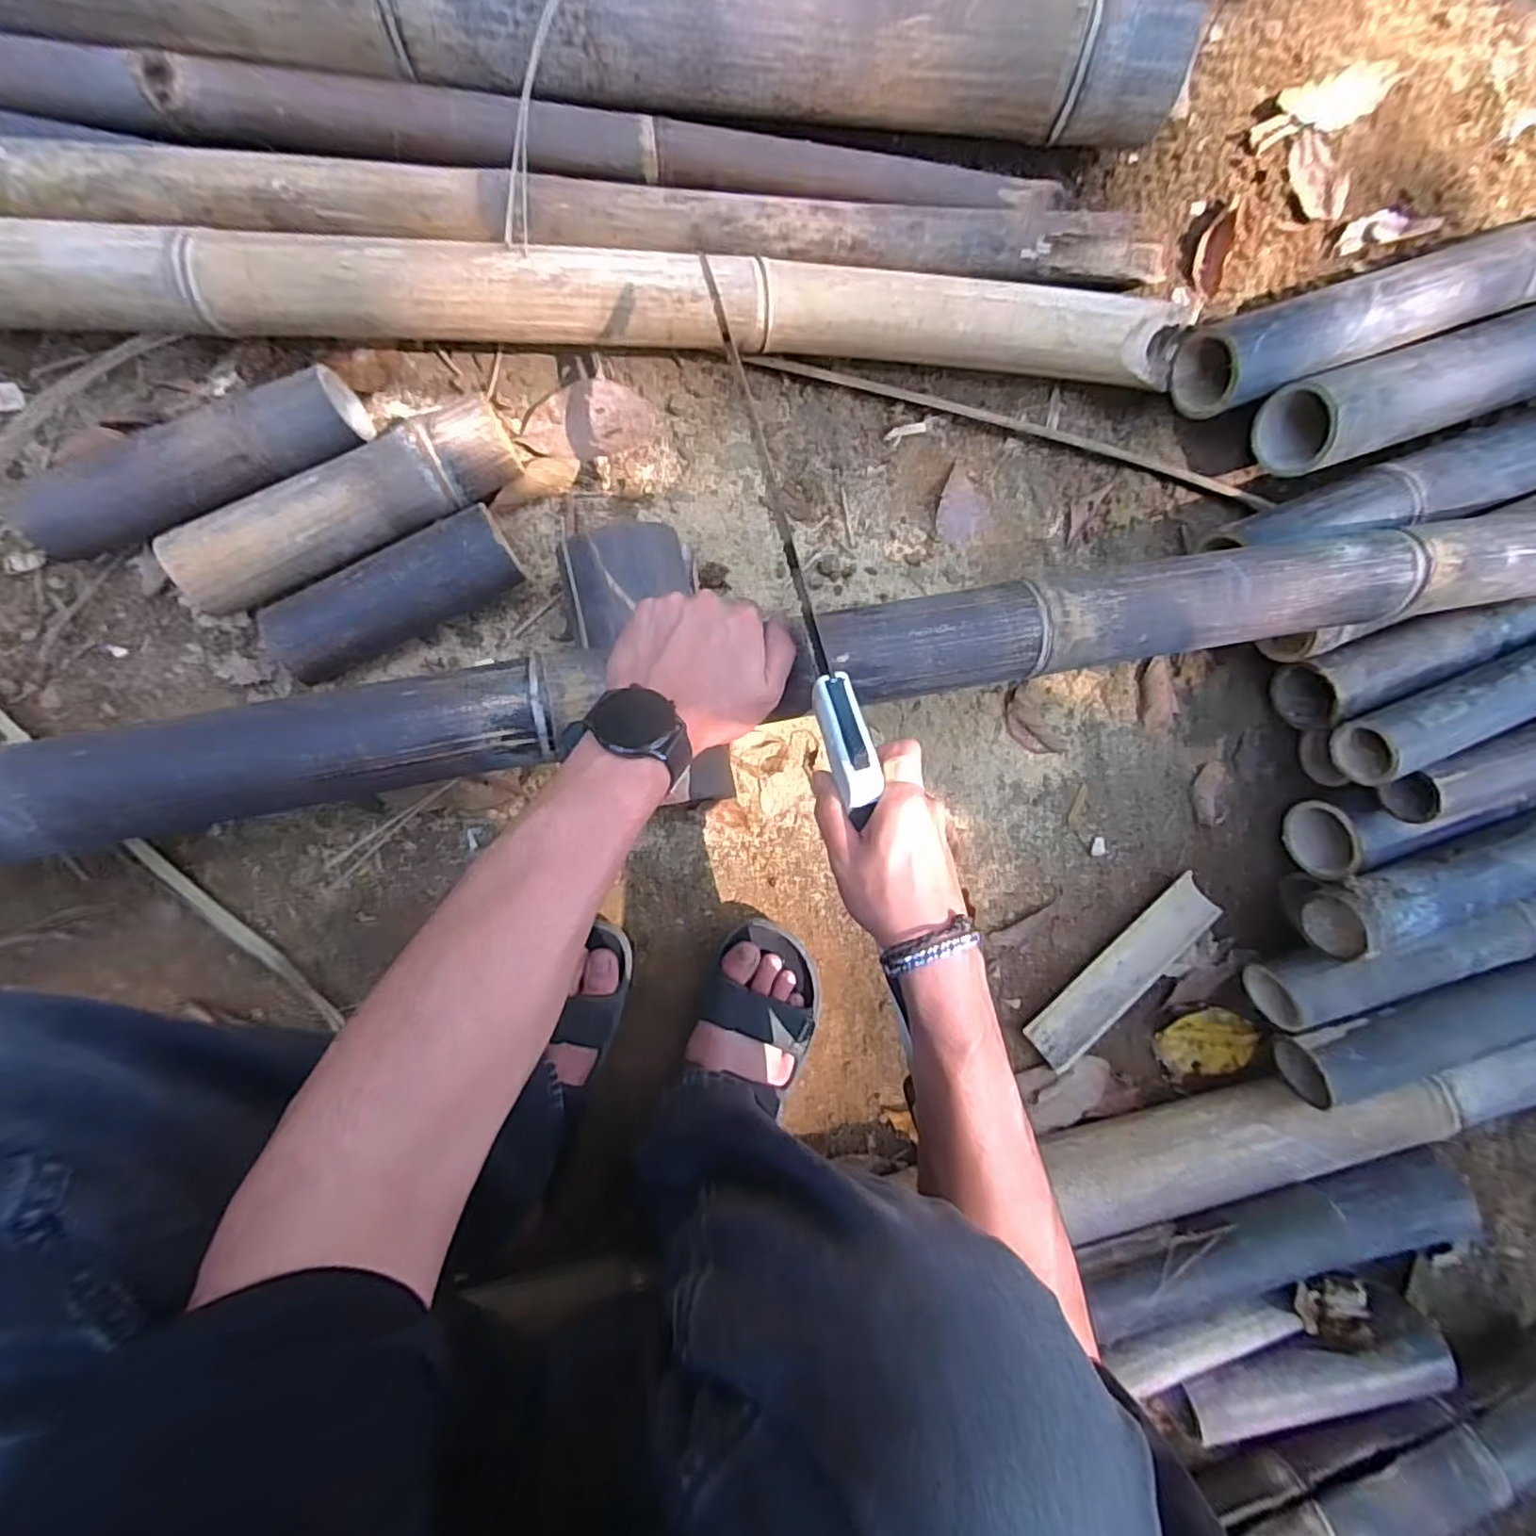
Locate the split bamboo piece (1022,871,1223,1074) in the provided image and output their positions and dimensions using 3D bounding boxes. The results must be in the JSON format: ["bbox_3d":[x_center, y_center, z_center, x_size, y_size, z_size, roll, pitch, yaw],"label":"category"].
[{"bbox_3d":[0.357,0.206,0.662,0.231,0.015,0.060,-42,98,-4],"label":"split bamboo piece"}]

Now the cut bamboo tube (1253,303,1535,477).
[{"bbox_3d":[0.865,-0.434,0.617,0.893,0.062,0.084,-19,95,-7],"label":"cut bamboo tube"}]

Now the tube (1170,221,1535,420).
[{"bbox_3d":[0.771,-0.482,0.605,0.866,0.064,0.080,-20,95,-7],"label":"tube"}]

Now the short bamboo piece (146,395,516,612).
[{"bbox_3d":[-0.312,-0.193,0.501,0.255,0.064,0.067,-26,96,-6],"label":"short bamboo piece"}]

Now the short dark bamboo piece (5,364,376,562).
[{"bbox_3d":[-0.416,-0.215,0.486,0.241,0.052,0.059,-27,96,-6],"label":"short dark bamboo piece"}]

